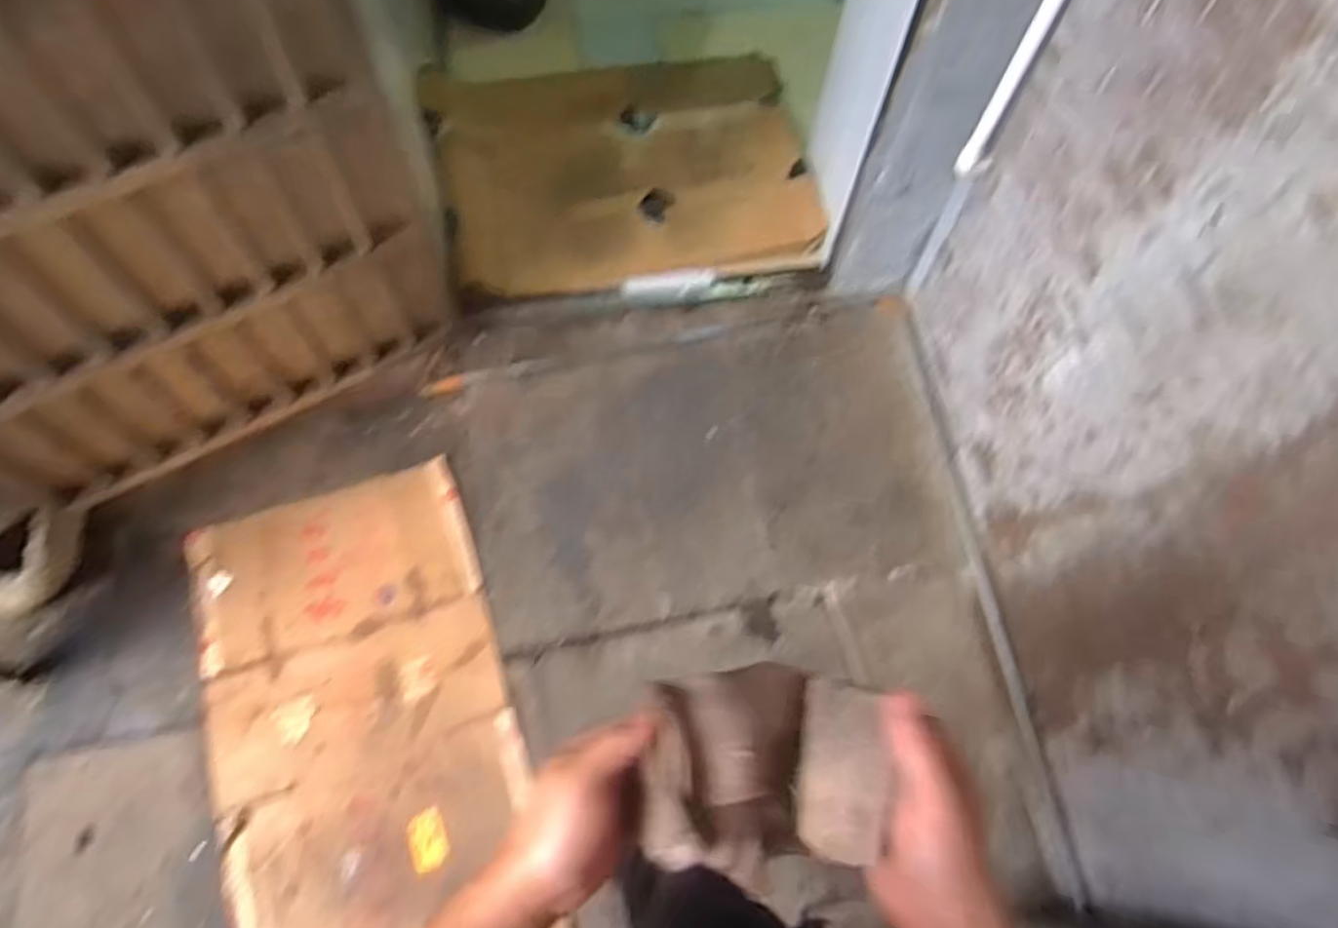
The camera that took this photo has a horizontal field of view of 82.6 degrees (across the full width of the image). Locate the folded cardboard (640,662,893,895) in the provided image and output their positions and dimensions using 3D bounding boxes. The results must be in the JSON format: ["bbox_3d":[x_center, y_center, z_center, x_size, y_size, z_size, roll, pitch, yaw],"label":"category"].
[{"bbox_3d":[0.055,0.189,0.476,0.136,0.076,0.120,0,66,-2],"label":"folded cardboard"}]

